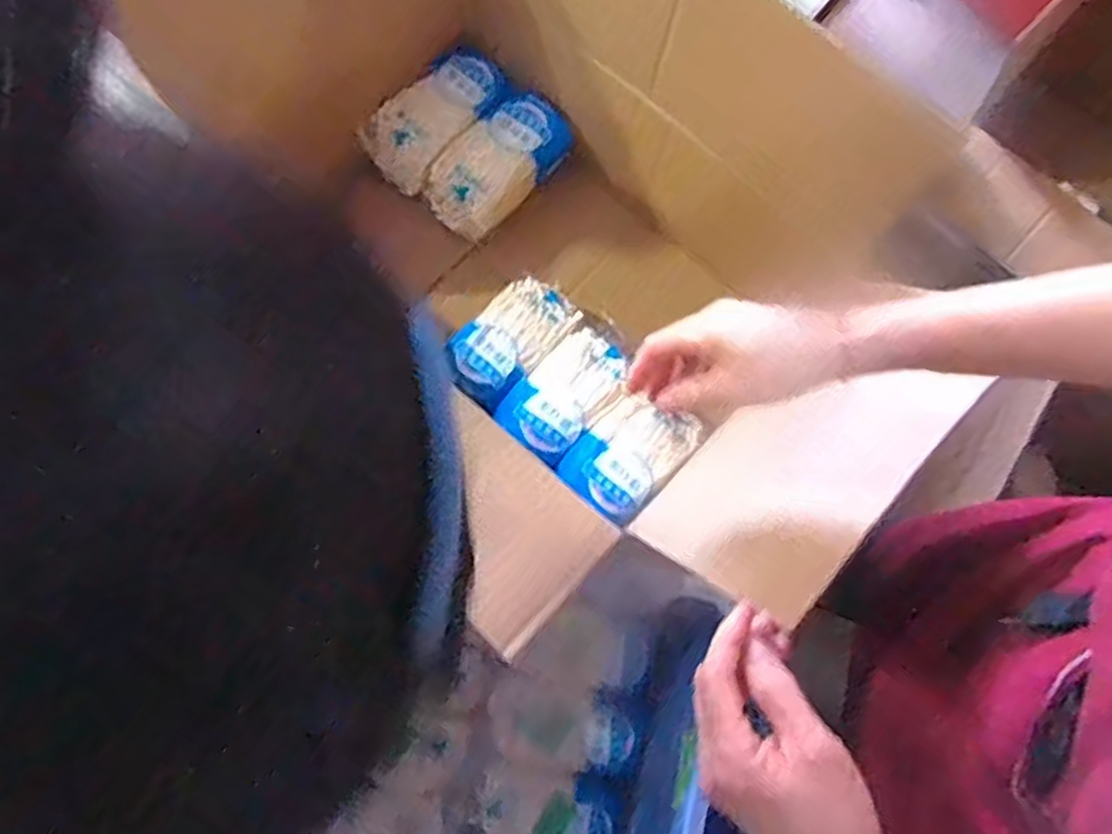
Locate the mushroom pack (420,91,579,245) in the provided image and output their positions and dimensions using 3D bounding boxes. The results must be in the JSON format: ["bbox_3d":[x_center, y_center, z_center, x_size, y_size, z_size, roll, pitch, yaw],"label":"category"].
[{"bbox_3d":[-0.060,-0.265,0.826,0.164,0.051,0.087,-40,79,-9],"label":"mushroom pack"}]

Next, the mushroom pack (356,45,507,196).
[{"bbox_3d":[-0.127,-0.320,0.848,0.166,0.048,0.082,-41,79,-9],"label":"mushroom pack"}]

